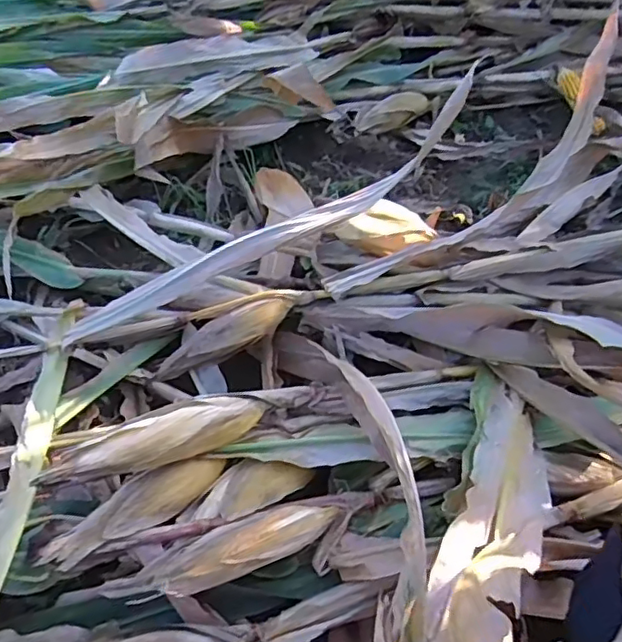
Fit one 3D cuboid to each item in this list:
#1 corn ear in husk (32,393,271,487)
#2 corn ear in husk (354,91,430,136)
[{"bbox_3d":[-0.181,0.139,0.733,0.287,0.051,0.063,-14,50,-31],"label":"corn ear in husk"},{"bbox_3d":[0.162,-0.451,1.322,0.195,0.066,0.066,-29,56,-21],"label":"corn ear in husk"}]

